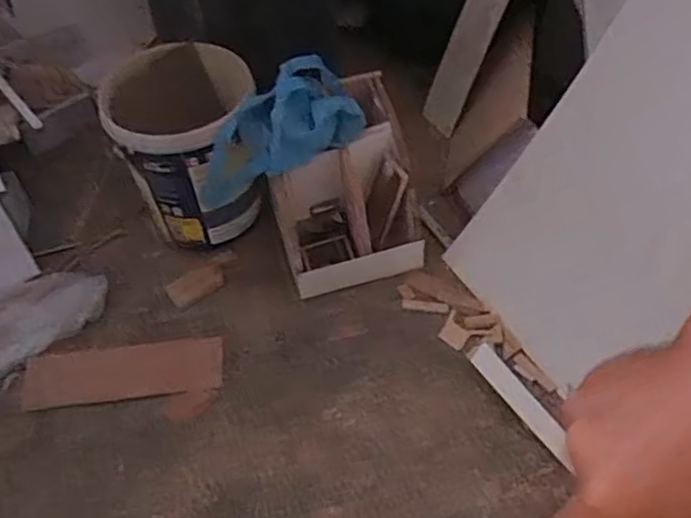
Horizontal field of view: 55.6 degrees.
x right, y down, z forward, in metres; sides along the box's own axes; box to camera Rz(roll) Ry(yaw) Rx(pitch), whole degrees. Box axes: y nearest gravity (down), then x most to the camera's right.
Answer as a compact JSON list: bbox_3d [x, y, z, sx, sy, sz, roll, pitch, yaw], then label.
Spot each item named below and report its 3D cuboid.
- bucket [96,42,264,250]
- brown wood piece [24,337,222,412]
[{"bbox_3d":[-0.336,-0.226,1.460,0.285,0.401,0.288,-1,51,1],"label":"bucket"},{"bbox_3d":[-0.450,0.230,1.344,0.389,0.023,0.124,-7,51,-5],"label":"brown wood piece"}]

